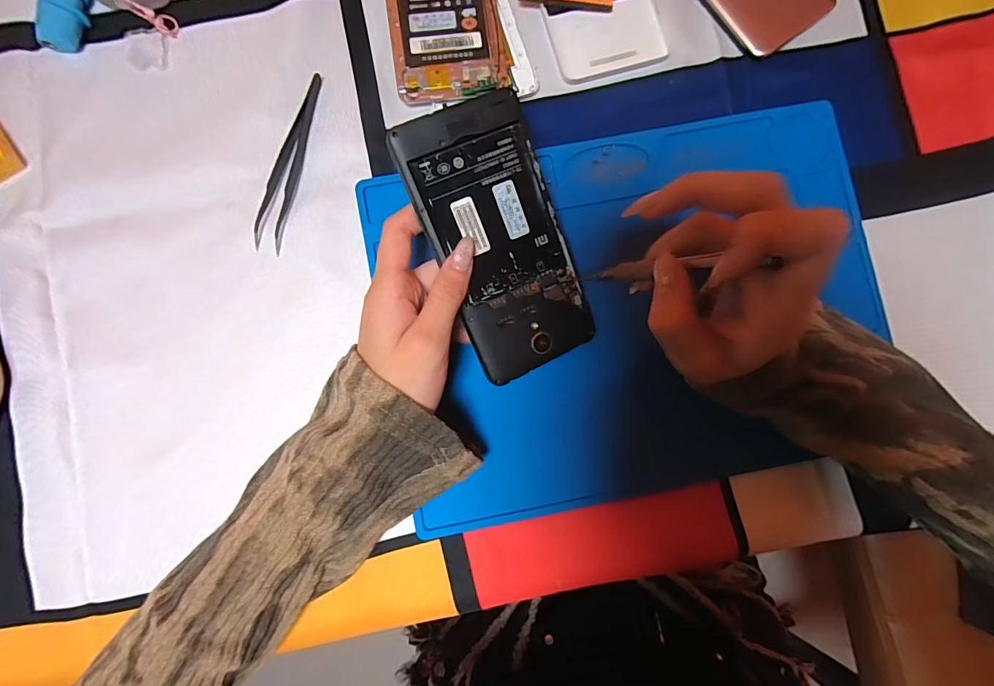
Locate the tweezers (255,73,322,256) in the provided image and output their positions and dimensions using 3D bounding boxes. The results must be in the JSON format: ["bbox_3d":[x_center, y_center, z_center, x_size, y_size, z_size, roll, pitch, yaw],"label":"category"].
[{"bbox_3d":[-0.131,-0.115,0.274,0.016,0.009,0.115,15,86,0],"label":"tweezers"}]

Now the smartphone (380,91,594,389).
[{"bbox_3d":[0.004,-0.055,0.241,0.073,0.007,0.145,-26,106,-12],"label":"smartphone"}]

